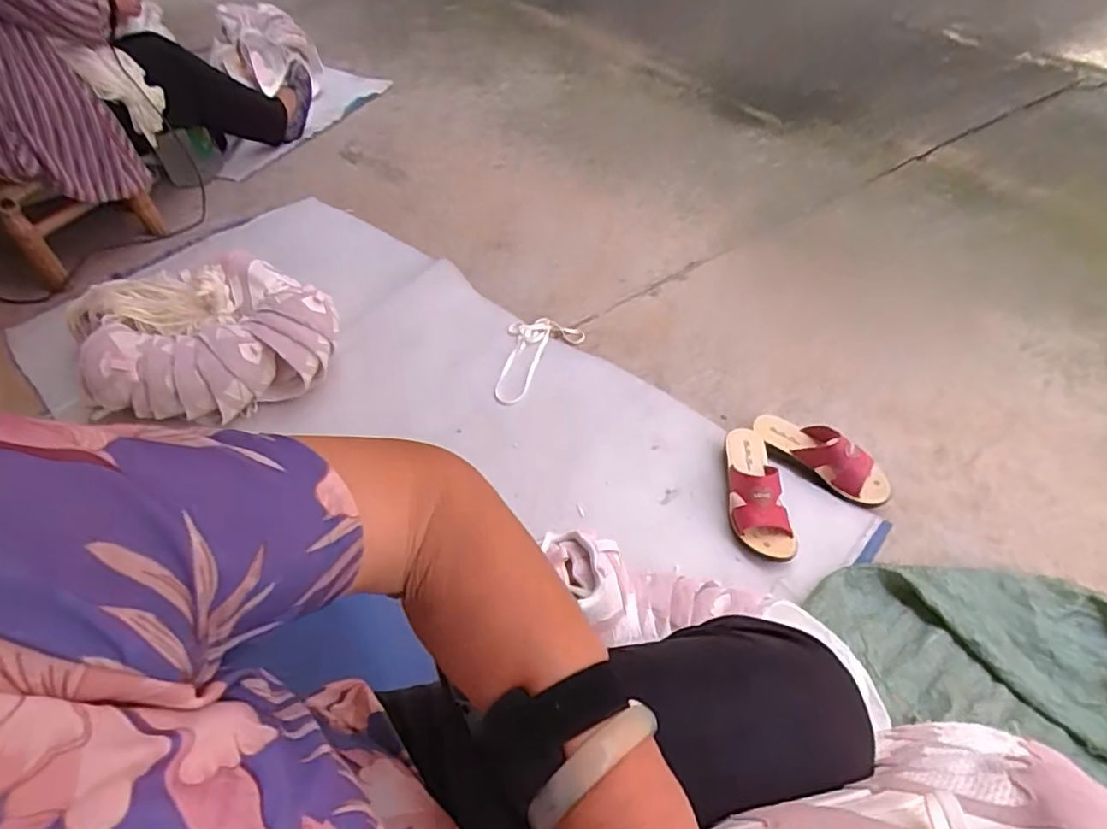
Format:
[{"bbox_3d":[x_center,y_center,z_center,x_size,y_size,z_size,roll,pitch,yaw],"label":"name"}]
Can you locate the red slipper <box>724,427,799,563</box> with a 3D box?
[{"bbox_3d":[0.318,0.114,0.947,0.083,0.072,0.221,-1,50,1],"label":"red slipper"}]

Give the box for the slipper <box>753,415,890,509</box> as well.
[{"bbox_3d":[0.442,0.065,0.995,0.228,0.072,0.078,32,58,25],"label":"slipper"}]

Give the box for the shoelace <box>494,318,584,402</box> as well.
[{"bbox_3d":[-0.056,-0.119,1.212,0.134,0.028,0.242,27,56,22],"label":"shoelace"}]

